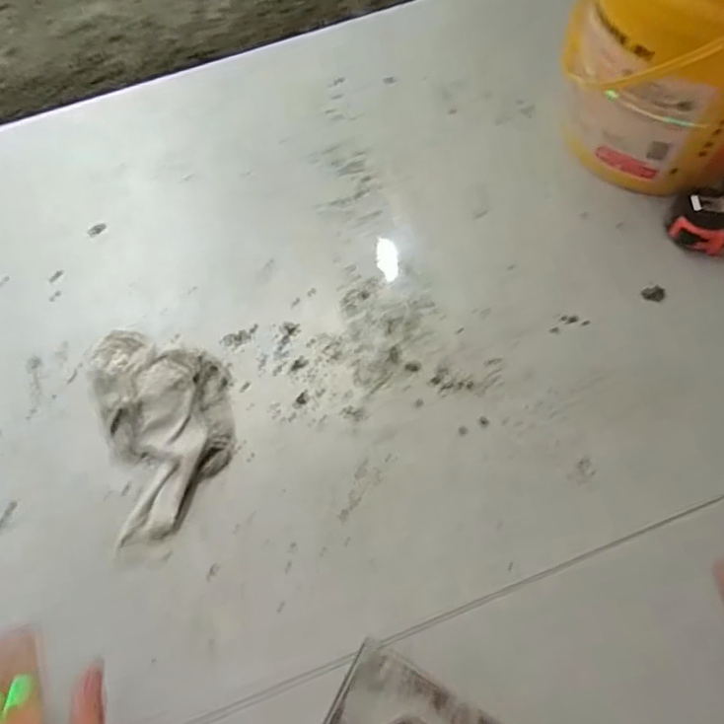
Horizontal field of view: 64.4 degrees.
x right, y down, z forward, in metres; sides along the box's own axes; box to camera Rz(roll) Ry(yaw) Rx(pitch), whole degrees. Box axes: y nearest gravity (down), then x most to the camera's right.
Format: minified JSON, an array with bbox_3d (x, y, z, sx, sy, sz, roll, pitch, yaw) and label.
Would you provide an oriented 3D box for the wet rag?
[{"bbox_3d":[-0.189,0.053,0.553,0.123,0.032,0.199,-22,66,-7],"label":"wet rag"}]

